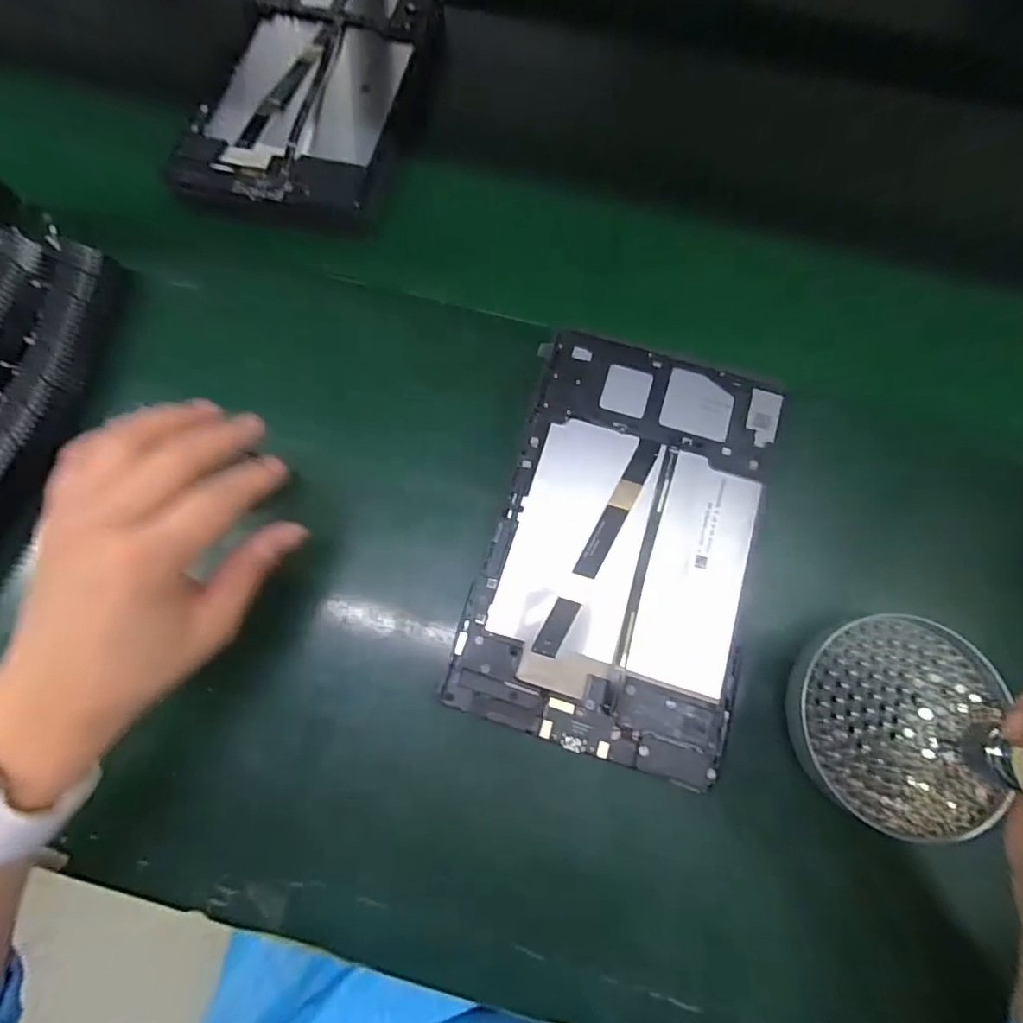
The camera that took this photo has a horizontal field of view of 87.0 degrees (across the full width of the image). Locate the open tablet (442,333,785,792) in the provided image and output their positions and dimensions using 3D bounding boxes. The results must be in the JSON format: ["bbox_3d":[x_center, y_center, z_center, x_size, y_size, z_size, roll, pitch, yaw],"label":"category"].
[{"bbox_3d":[0.067,0.014,0.314,0.148,0.009,0.235,16,75,5],"label":"open tablet"}]

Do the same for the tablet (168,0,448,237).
[{"bbox_3d":[-0.153,-0.327,0.426,0.147,0.033,0.242,12,75,4],"label":"tablet"}]

